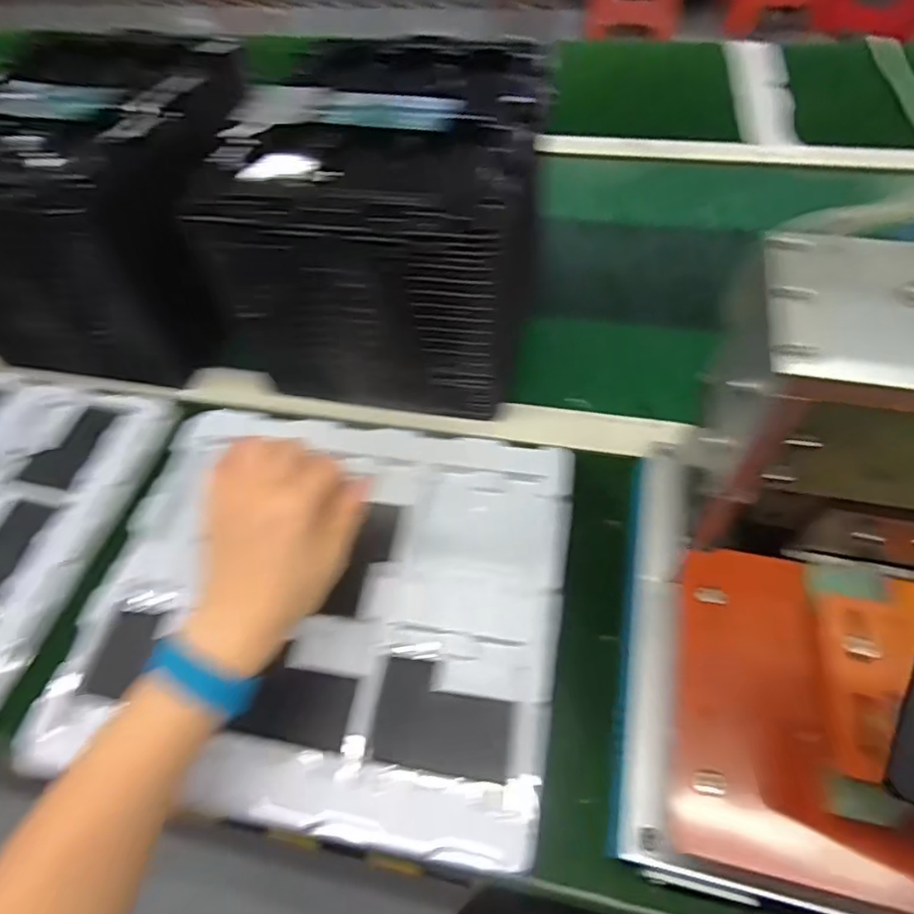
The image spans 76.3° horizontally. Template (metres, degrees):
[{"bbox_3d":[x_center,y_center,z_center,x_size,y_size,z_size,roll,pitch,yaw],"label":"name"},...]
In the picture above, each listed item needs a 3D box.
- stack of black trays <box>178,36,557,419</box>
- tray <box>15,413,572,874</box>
[{"bbox_3d":[-0.046,-0.201,0.505,0.220,0.183,0.261,11,58,11],"label":"stack of black trays"},{"bbox_3d":[-0.092,0.092,0.404,0.322,0.031,0.277,7,55,8],"label":"tray"}]

